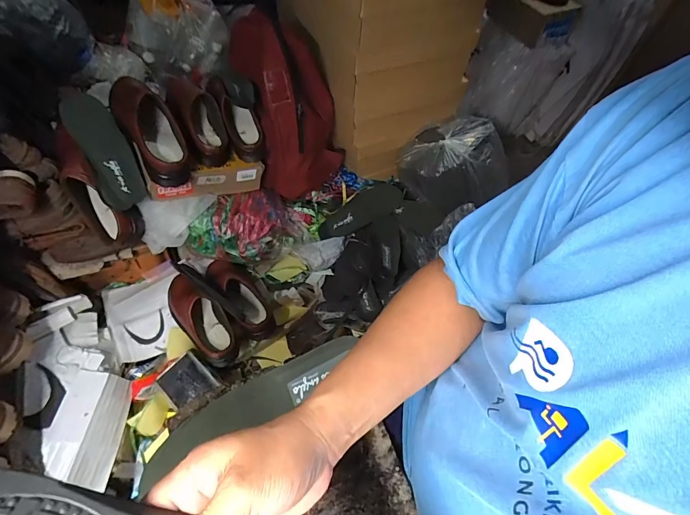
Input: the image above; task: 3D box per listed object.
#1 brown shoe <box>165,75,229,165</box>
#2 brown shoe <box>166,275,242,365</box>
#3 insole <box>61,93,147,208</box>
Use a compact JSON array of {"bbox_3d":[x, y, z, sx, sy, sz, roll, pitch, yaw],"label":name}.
[{"bbox_3d":[-0.336,-0.324,0.828,0.092,0.080,0.217,-24,80,-19],"label":"brown shoe"},{"bbox_3d":[-0.331,0.143,0.830,0.234,0.102,0.102,45,63,9],"label":"brown shoe"},{"bbox_3d":[-0.511,-0.237,0.754,0.089,0.045,0.263,-27,89,-21],"label":"insole"}]

